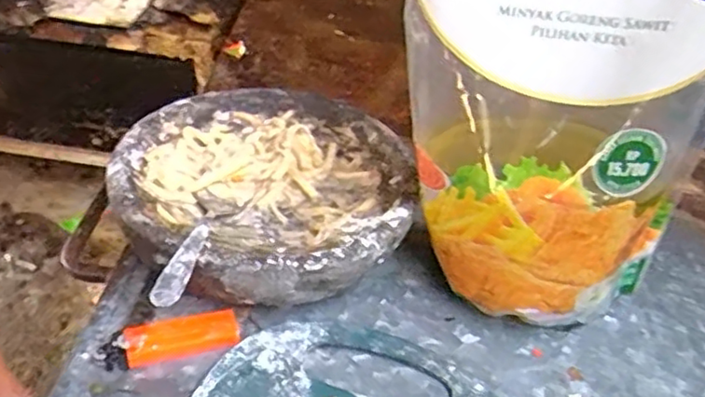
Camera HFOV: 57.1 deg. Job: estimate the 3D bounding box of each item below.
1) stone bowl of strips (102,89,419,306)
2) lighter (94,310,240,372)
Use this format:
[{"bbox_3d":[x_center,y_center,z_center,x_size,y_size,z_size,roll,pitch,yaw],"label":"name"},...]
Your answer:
[{"bbox_3d":[-0.060,-0.006,0.460,0.201,0.054,0.204,2,40,-5],"label":"stone bowl of strips"},{"bbox_3d":[-0.107,0.084,0.381,0.078,0.014,0.022,-9,43,-18],"label":"lighter"}]

